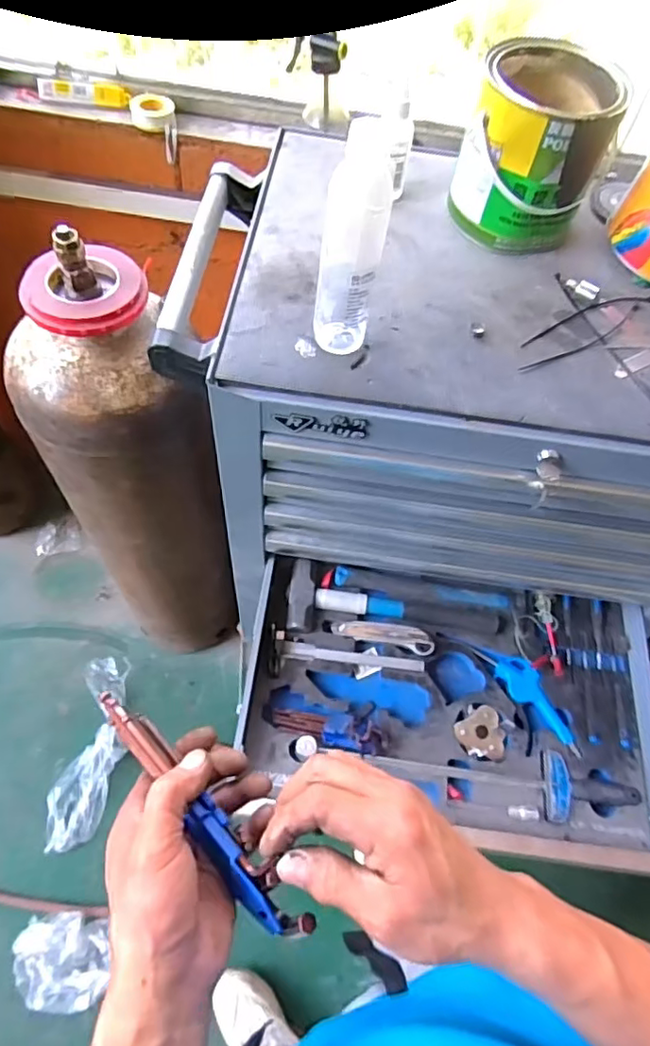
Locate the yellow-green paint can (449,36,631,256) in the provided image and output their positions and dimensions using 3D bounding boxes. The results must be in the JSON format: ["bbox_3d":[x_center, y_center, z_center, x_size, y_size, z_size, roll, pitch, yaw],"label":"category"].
[{"bbox_3d":[0.243,-0.445,0.704,0.153,0.155,0.167,13,60,2],"label":"yellow-green paint can"}]

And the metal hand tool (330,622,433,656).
[{"bbox_3d":[0.091,0.172,0.912,0.155,0.012,0.037,16,61,3],"label":"metal hand tool"}]

